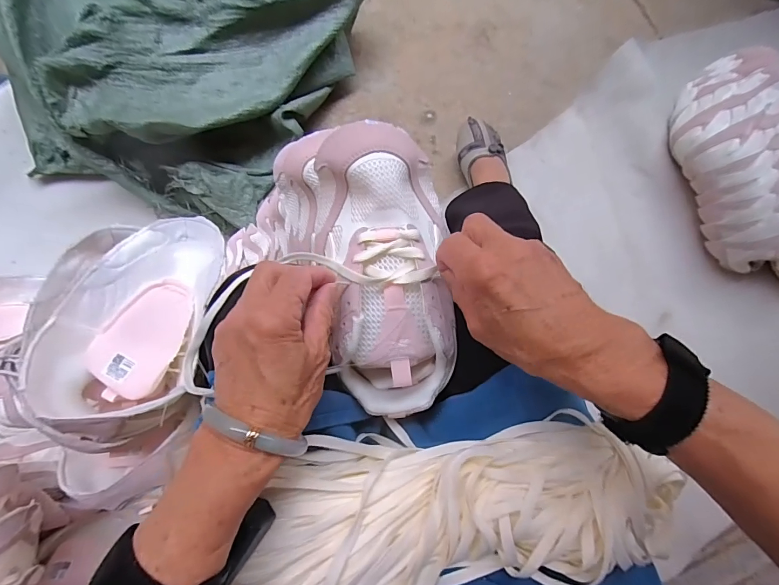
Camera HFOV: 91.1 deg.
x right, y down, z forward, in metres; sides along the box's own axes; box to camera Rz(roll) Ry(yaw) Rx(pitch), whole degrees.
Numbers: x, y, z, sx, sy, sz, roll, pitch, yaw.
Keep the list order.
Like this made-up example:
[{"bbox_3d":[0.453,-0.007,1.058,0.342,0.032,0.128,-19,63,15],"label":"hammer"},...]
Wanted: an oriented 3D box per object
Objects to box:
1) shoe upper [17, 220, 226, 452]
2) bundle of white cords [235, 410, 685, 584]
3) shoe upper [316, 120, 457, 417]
[{"bbox_3d":[-0.259,0.029,0.381,0.159,0.092,0.230,8,83,0],"label":"shoe upper"},{"bbox_3d":[0.026,0.166,0.284,0.339,0.042,0.133,-13,83,-3],"label":"bundle of white cords"},{"bbox_3d":[-0.002,-0.015,0.315,0.100,0.054,0.231,-6,97,-1],"label":"shoe upper"}]

